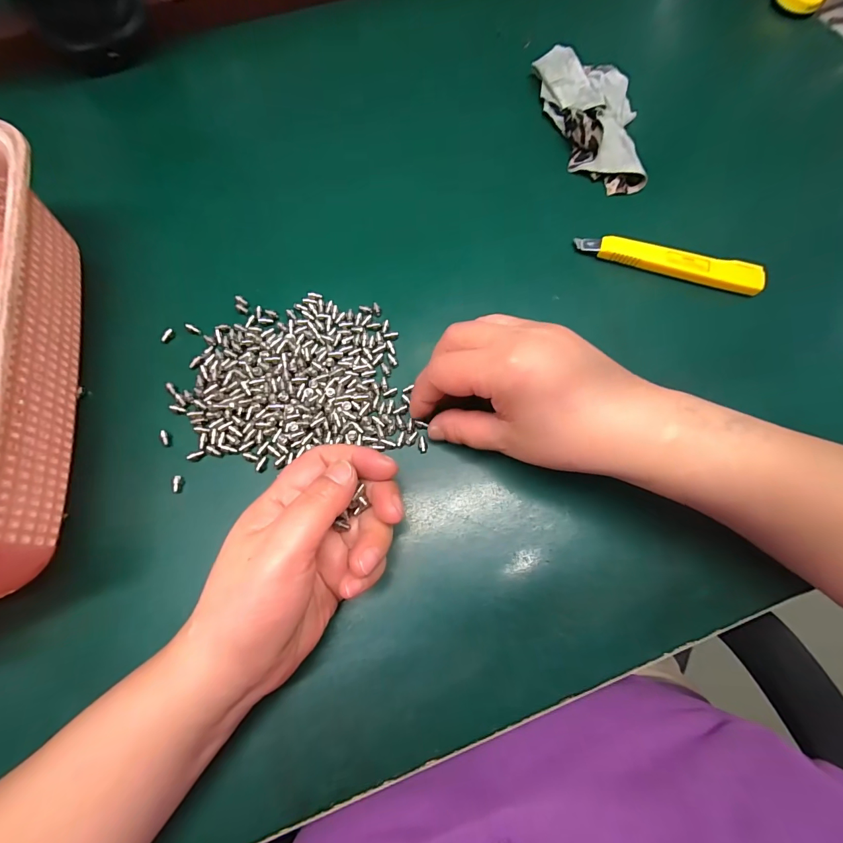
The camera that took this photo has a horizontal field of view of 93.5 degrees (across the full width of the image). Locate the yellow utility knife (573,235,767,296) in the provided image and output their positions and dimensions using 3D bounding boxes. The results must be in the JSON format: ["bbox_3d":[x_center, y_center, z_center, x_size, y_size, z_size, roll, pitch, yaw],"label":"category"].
[{"bbox_3d":[0.179,-0.116,0.287,0.128,0.013,0.019,15,73,4],"label":"yellow utility knife"}]

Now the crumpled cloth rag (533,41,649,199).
[{"bbox_3d":[0.142,-0.252,0.324,0.074,0.025,0.140,-2,73,-2],"label":"crumpled cloth rag"}]

